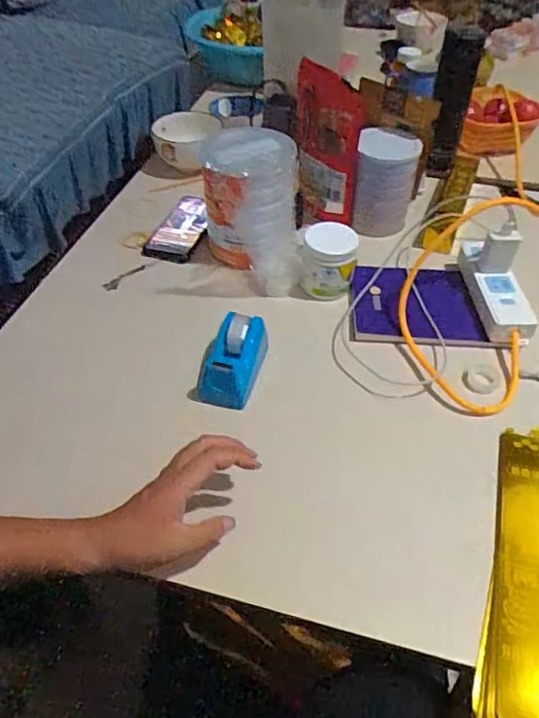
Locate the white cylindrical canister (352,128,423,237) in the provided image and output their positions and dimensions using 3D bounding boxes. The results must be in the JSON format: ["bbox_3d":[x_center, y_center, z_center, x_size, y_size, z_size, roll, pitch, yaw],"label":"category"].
[{"bbox_3d":[0.177,-0.265,0.833,0.085,0.143,0.077,12,48,12],"label":"white cylindrical canister"}]

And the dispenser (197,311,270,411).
[{"bbox_3d":[-0.039,0.003,0.632,0.069,0.055,0.100,13,48,13],"label":"dispenser"}]

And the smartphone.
[{"bbox_3d":[-0.133,-0.213,0.863,0.087,0.016,0.164,8,47,9],"label":"smartphone"}]

